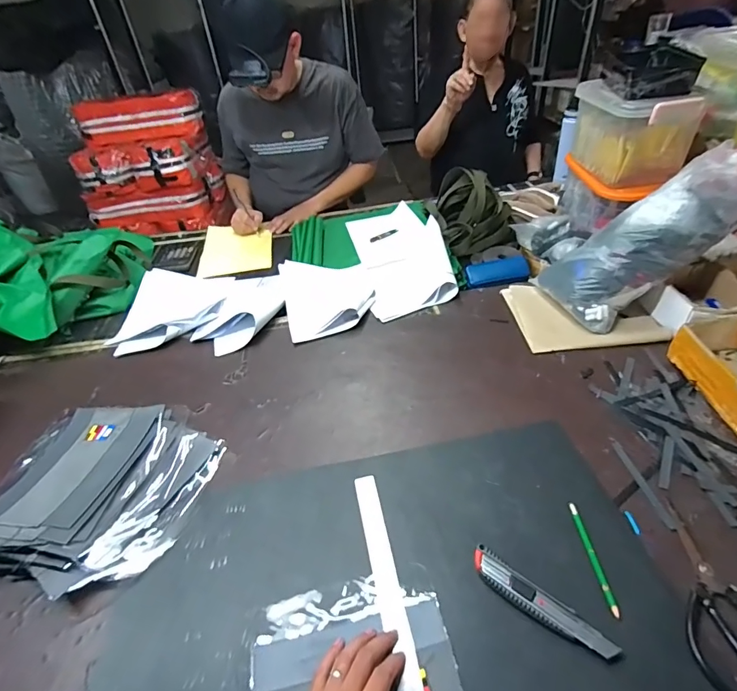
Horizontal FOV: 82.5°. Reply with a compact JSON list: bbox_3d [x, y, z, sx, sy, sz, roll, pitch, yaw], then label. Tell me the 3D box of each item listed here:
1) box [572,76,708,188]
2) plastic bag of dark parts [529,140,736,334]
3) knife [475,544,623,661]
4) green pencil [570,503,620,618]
[{"bbox_3d":[0.614,-0.494,0.981,0.181,0.179,0.249,-5,40,3],"label":"box"},{"bbox_3d":[0.552,-0.204,0.812,0.421,0.112,0.171,-39,32,26],"label":"plastic bag of dark parts"},{"bbox_3d":[0.193,0.296,0.484,0.162,0.013,0.036,27,51,34],"label":"knife"},{"bbox_3d":[0.279,0.261,0.524,0.010,0.005,0.136,-4,40,4],"label":"green pencil"}]

